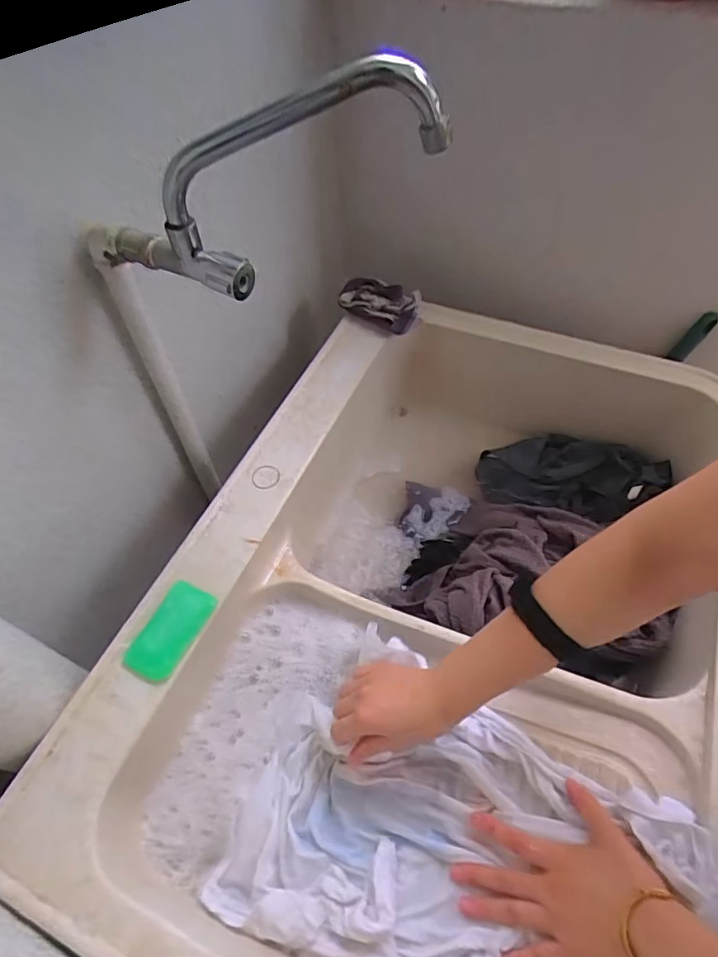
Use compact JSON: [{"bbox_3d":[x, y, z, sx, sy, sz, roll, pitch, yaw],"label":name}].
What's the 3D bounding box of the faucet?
[{"bbox_3d":[-0.077,-0.223,0.403,0.288,0.096,0.076,-22,53,18],"label":"faucet"}]

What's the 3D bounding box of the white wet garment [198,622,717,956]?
[{"bbox_3d":[0.079,0.325,0.464,0.364,0.106,0.266,22,59,16],"label":"white wet garment"}]

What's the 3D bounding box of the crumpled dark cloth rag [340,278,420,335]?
[{"bbox_3d":[0.030,-0.265,0.791,0.118,0.054,0.062,11,56,10],"label":"crumpled dark cloth rag"}]

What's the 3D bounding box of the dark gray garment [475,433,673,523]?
[{"bbox_3d":[0.329,-0.008,0.813,0.266,0.062,0.124,15,57,12],"label":"dark gray garment"}]

